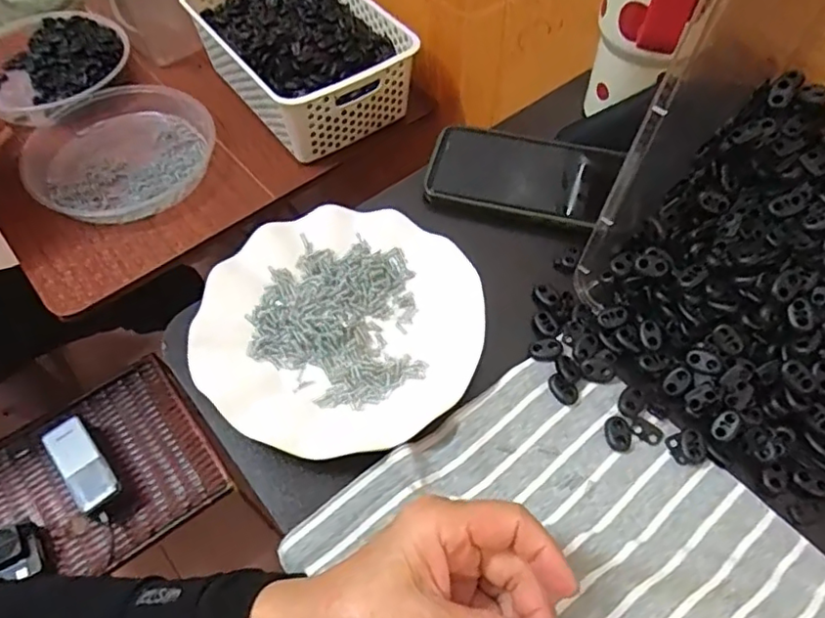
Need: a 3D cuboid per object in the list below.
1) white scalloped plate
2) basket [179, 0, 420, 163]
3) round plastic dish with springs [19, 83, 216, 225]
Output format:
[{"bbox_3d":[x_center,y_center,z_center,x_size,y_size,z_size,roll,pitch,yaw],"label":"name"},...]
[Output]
[{"bbox_3d":[-0.047,0.012,0.400,0.174,0.025,0.175,0,55,0],"label":"white scalloped plate"},{"bbox_3d":[-0.153,-0.357,0.837,0.207,0.101,0.318,-33,63,-19],"label":"basket"},{"bbox_3d":[-0.384,-0.205,0.798,0.235,0.032,0.235,0,57,0],"label":"round plastic dish with springs"}]

